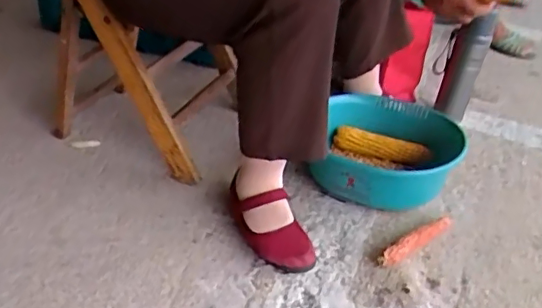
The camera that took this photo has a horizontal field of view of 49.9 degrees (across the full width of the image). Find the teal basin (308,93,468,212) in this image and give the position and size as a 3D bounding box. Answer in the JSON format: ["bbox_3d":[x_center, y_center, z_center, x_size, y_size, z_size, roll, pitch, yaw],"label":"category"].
[{"bbox_3d":[0.233,0.003,1.156,0.270,0.118,0.287,11,31,9],"label":"teal basin"}]

